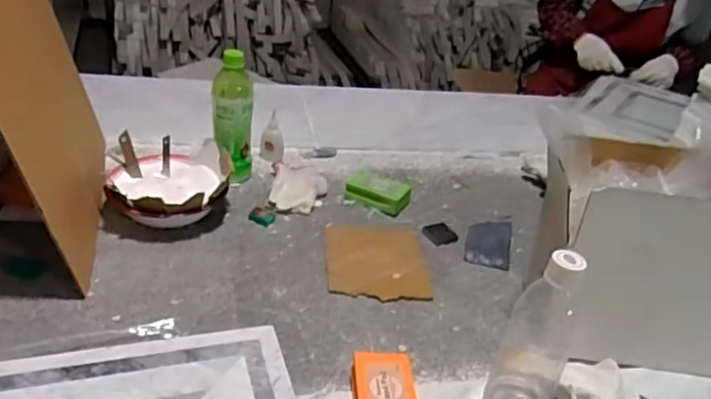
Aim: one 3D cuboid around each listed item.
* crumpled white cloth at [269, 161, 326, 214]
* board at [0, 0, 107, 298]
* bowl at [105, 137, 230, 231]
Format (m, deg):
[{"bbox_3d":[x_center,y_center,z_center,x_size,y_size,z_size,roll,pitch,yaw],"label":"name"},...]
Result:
[{"bbox_3d":[-0.091,-0.021,0.977,0.085,0.026,0.129,3,31,-6],"label":"crumpled white cloth"},{"bbox_3d":[-0.392,-0.147,0.760,0.008,0.387,0.391,-14,35,-9],"label":"board"},{"bbox_3d":[-0.263,-0.019,0.867,0.159,0.083,0.167,5,31,-3],"label":"bowl"}]

